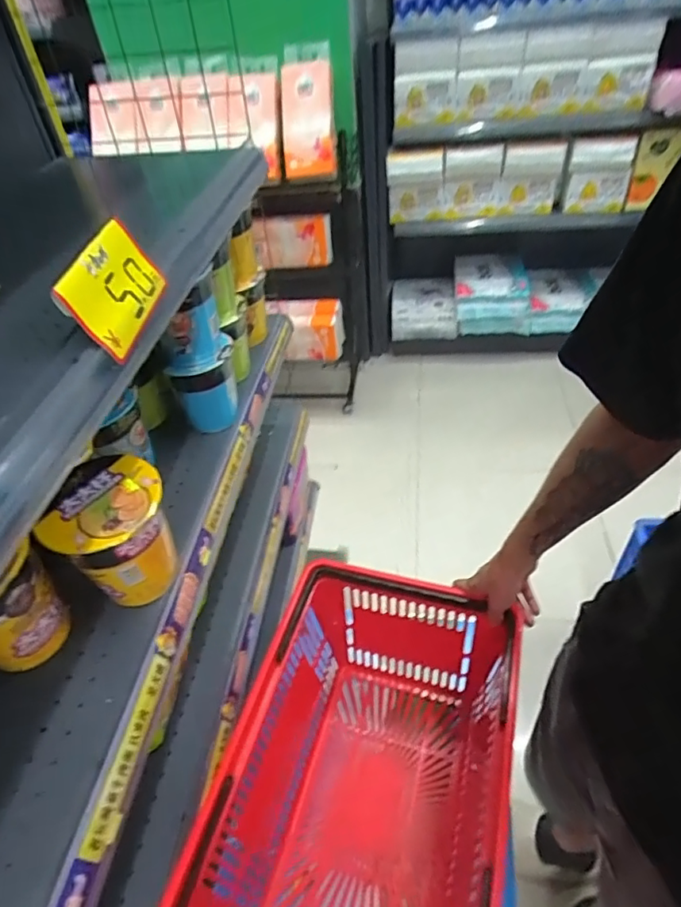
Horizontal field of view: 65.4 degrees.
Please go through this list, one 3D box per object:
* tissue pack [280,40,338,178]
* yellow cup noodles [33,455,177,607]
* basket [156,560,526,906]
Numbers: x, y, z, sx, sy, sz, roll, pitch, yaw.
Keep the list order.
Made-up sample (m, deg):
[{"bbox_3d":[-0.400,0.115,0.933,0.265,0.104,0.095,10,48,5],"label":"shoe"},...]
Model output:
[{"bbox_3d":[-0.096,-0.966,1.516,0.151,0.310,0.125,-6,44,1],"label":"tissue pack"},{"bbox_3d":[-0.225,0.091,0.555,0.106,0.136,0.102,-24,47,-17],"label":"yellow cup noodles"},{"bbox_3d":[0.028,0.430,0.708,0.341,0.258,0.459,10,46,16],"label":"basket"}]

